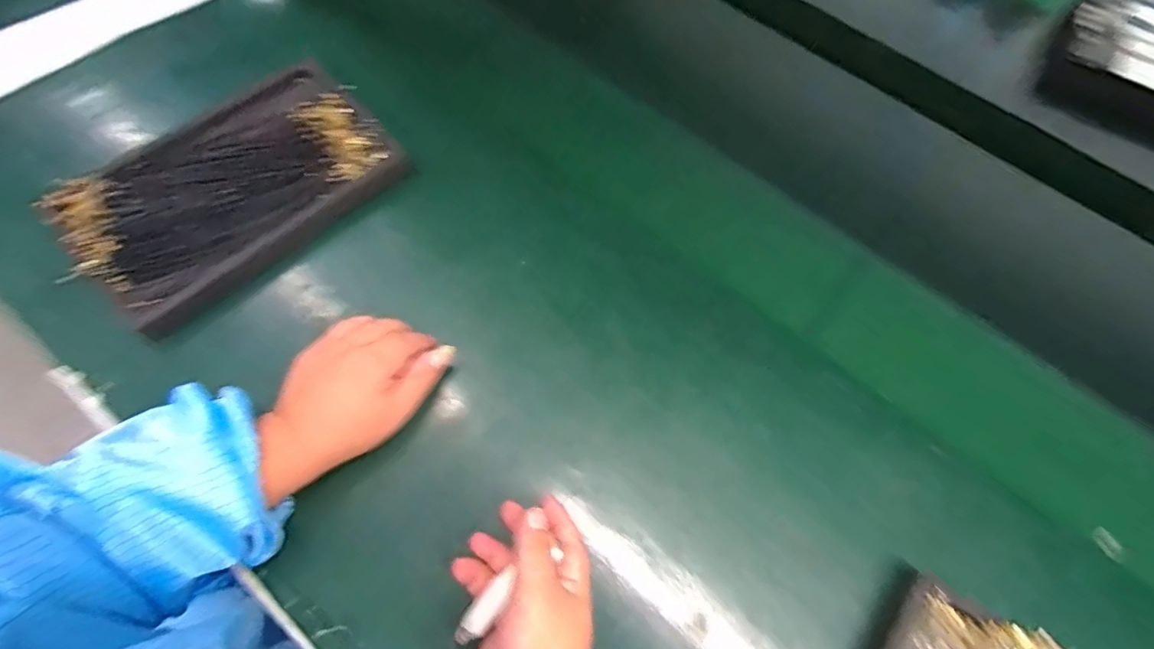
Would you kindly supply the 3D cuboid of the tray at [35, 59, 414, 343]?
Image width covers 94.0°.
[{"bbox_3d":[-0.289,-0.121,0.461,0.252,0.034,0.166,-39,74,-14],"label":"tray"}]

